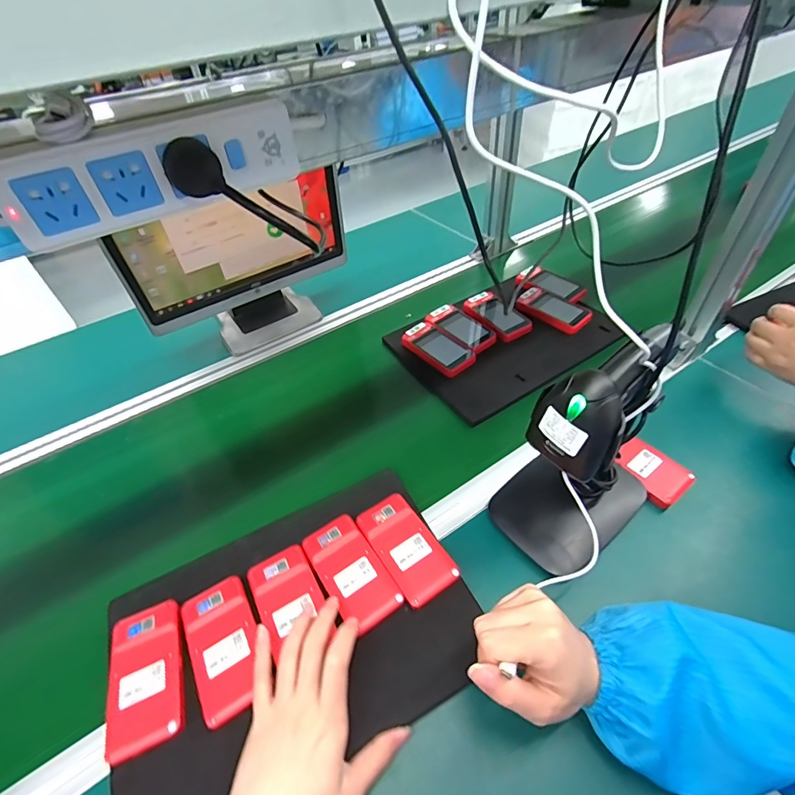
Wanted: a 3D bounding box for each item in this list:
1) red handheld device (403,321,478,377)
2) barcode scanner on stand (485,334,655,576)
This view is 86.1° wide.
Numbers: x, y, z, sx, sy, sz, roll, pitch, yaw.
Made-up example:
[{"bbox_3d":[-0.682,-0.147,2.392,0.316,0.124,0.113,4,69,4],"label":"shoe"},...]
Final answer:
[{"bbox_3d":[0.069,-0.080,0.708,0.067,0.023,0.124,-35,53,-26],"label":"red handheld device"},{"bbox_3d":[0.192,0.055,0.428,0.156,0.246,0.115,-31,51,-23],"label":"barcode scanner on stand"}]

